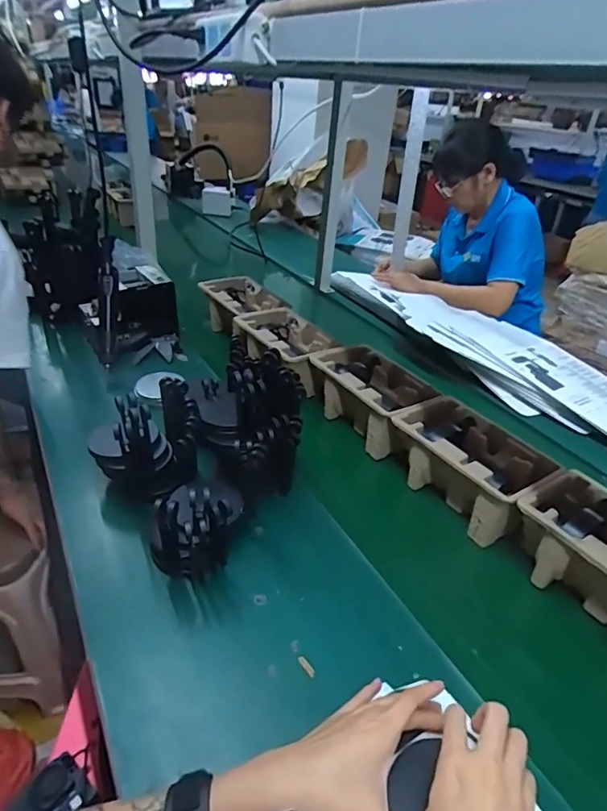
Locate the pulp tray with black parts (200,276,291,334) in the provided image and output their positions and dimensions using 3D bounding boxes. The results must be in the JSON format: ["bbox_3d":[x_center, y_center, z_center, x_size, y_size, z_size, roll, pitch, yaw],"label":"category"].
[{"bbox_3d":[-0.152,-0.228,1.176,0.151,0.106,0.228,-18,40,-30],"label":"pulp tray with black parts"}]

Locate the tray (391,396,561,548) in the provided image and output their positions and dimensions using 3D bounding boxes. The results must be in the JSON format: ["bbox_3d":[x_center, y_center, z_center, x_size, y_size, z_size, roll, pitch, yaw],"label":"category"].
[{"bbox_3d":[0.256,0.091,0.756,0.145,0.098,0.225,-18,41,-31],"label":"tray"}]

